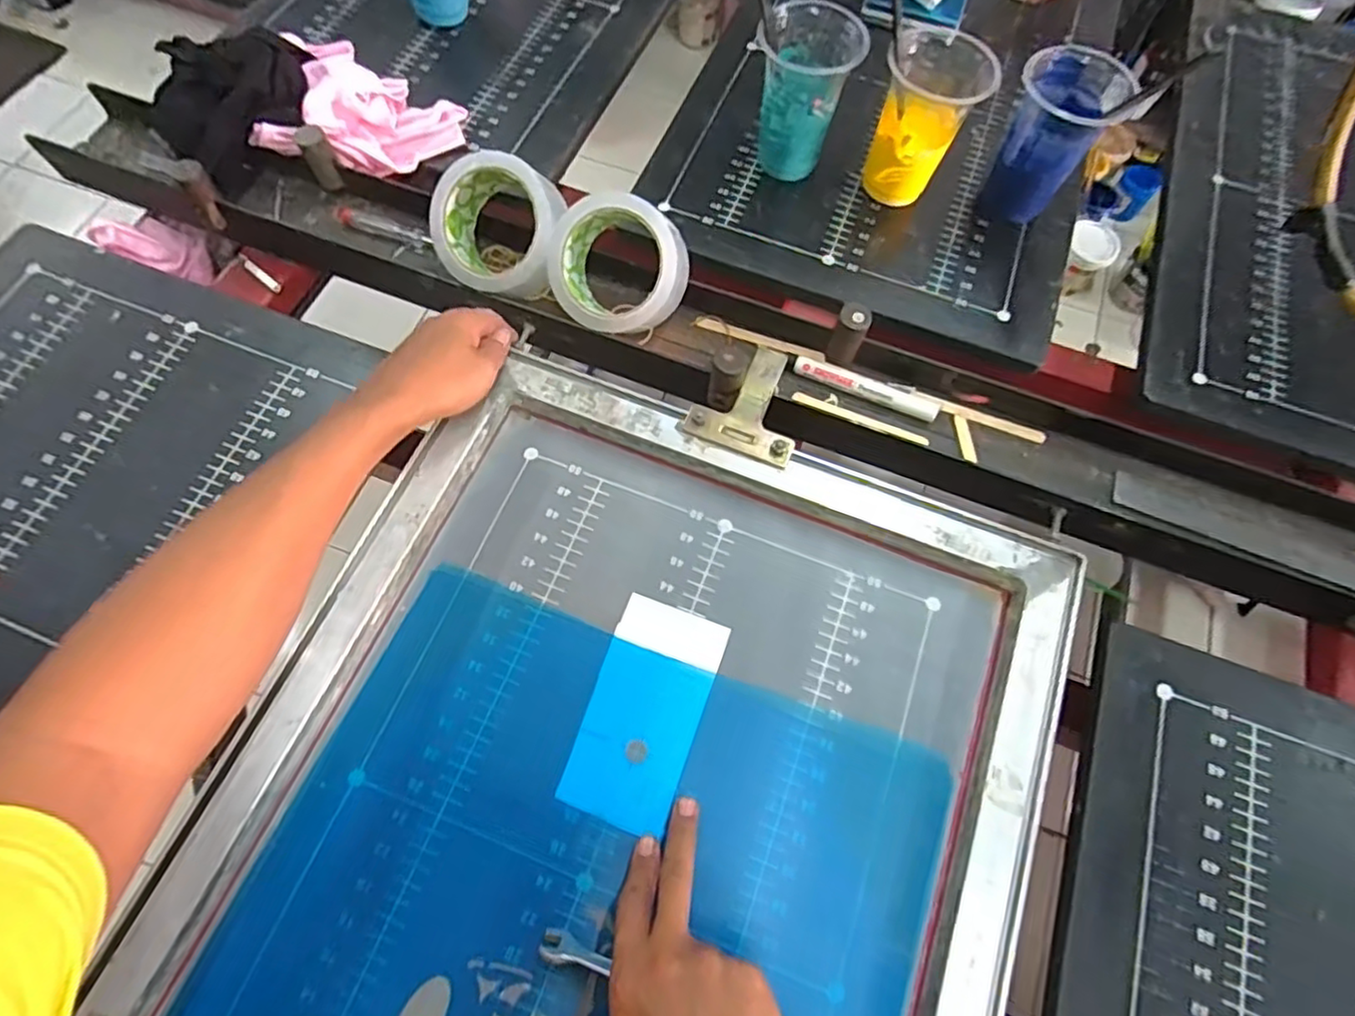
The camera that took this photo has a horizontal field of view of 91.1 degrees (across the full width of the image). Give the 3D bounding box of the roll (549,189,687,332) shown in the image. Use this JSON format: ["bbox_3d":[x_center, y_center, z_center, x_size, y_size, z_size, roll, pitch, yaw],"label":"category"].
[{"bbox_3d":[-0.045,-0.187,0.520,0.100,0.055,0.099,17,101,7],"label":"roll"}]

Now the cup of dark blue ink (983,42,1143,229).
[{"bbox_3d":[0.324,-0.319,0.581,0.081,0.129,0.079,0,67,-1],"label":"cup of dark blue ink"}]

